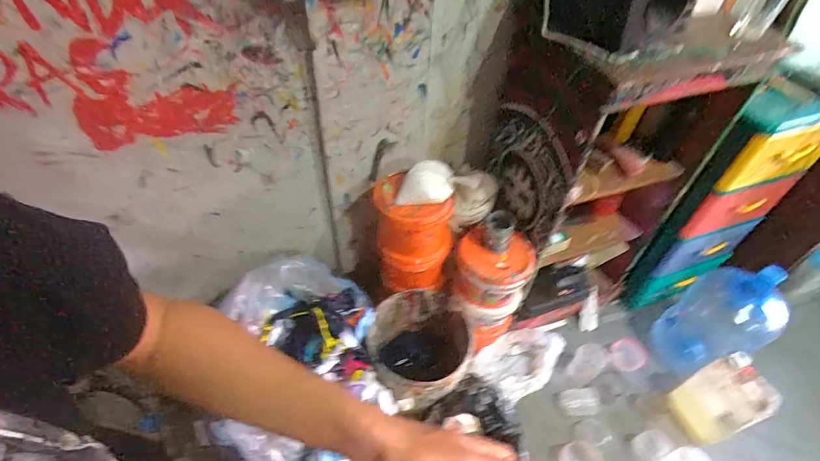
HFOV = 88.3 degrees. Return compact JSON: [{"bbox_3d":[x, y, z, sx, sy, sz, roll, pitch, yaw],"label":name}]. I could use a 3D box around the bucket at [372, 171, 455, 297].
[{"bbox_3d":[0.006,0.015,1.280,0.211,0.328,0.199,1,48,-2],"label":"bucket"}]

